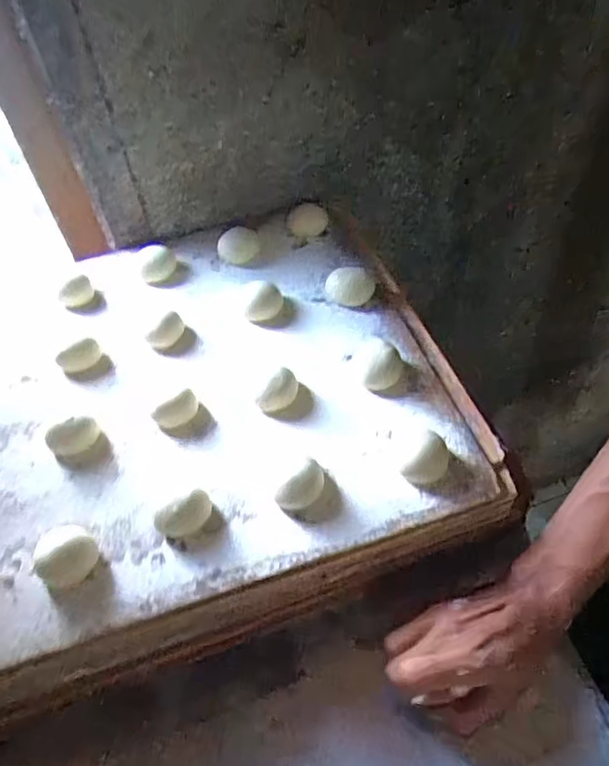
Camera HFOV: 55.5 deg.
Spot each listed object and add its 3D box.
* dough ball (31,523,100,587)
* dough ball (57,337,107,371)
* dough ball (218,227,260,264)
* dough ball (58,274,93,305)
[{"bbox_3d":[-0.173,0.125,0.420,0.043,0.022,0.041,-3,51,4],"label":"dough ball"},{"bbox_3d":[-0.209,-0.020,0.552,0.042,0.024,0.037,-32,55,-19],"label":"dough ball"},{"bbox_3d":[-0.073,-0.156,0.646,0.046,0.021,0.046,-3,51,4],"label":"dough ball"},{"bbox_3d":[-0.243,-0.097,0.616,0.034,0.017,0.030,-28,53,-16],"label":"dough ball"}]

